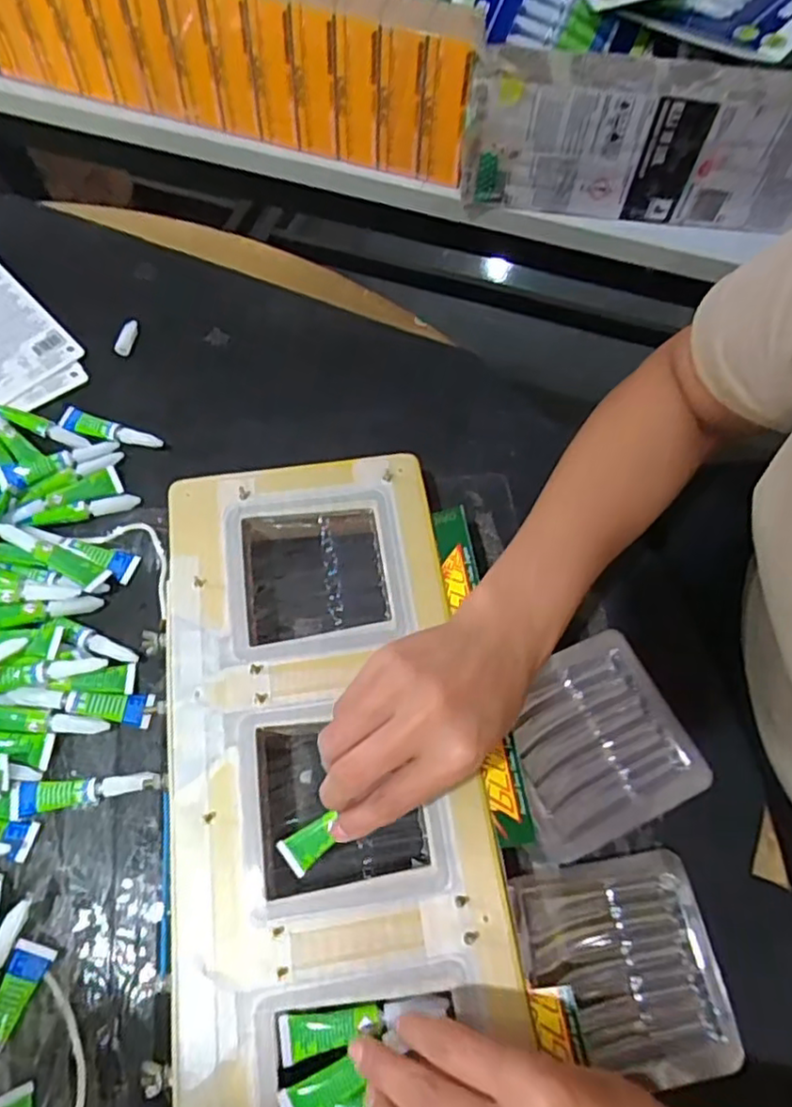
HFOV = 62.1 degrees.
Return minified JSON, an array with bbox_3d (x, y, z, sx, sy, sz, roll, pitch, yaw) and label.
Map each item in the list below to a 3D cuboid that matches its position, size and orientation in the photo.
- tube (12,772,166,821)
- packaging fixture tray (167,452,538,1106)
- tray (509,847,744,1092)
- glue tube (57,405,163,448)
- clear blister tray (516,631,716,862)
[{"bbox_3d":[-0.180,0.137,0.383,0.084,0.017,0.019,-9,66,-4],"label":"tube"},{"bbox_3d":[-0.038,0.143,0.375,0.173,0.052,0.419,-4,65,-5],"label":"packaging fixture tray"},{"bbox_3d":[0.121,0.221,0.353,0.100,0.018,0.101,-9,66,-4],"label":"tray"},{"bbox_3d":[-0.214,-0.092,0.486,0.084,0.010,0.016,19,67,8],"label":"glue tube"},{"bbox_3d":[0.114,0.108,0.387,0.110,0.018,0.101,-23,68,-10],"label":"clear blister tray"}]

